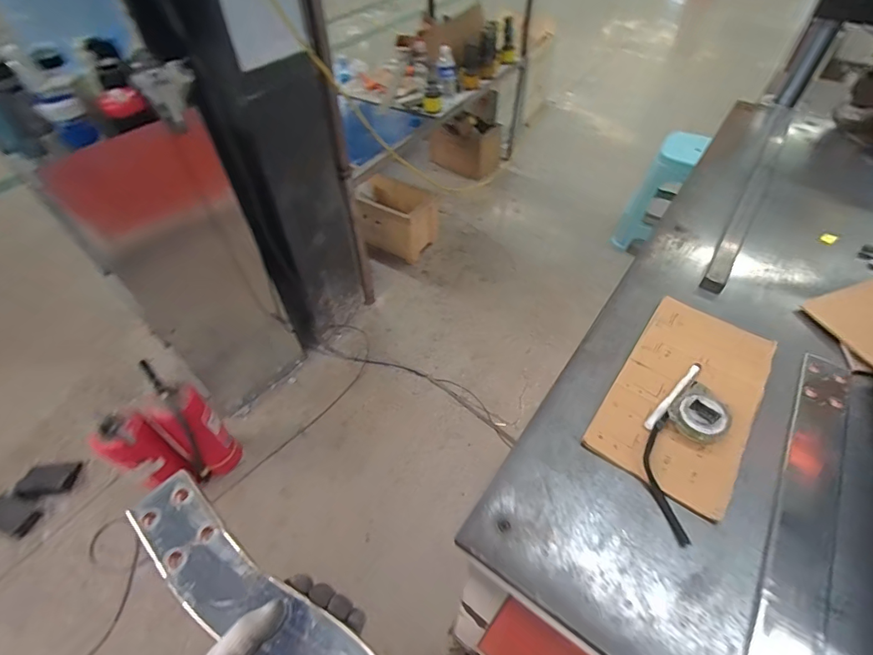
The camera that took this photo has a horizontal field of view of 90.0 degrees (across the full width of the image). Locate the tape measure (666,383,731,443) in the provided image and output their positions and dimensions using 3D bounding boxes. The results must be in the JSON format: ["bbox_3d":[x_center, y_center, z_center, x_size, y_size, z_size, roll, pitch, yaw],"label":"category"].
[{"bbox_3d":[0.341,0.112,0.562,0.062,0.027,0.065,-32,56,-25],"label":"tape measure"}]

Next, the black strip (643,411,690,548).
[{"bbox_3d":[0.271,0.175,0.527,0.040,0.022,0.153,6,49,5],"label":"black strip"}]

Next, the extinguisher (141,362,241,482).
[{"bbox_3d":[-0.715,0.292,1.272,0.128,0.445,0.143,29,56,24],"label":"extinguisher"}]

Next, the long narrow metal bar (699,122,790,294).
[{"bbox_3d":[0.681,-0.292,0.930,0.040,0.020,0.711,28,55,23],"label":"long narrow metal bar"}]

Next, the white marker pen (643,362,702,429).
[{"bbox_3d":[0.324,0.088,0.592,0.141,0.011,0.012,-35,57,-27],"label":"white marker pen"}]

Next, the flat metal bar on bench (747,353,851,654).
[{"bbox_3d":[0.438,0.199,0.513,0.057,0.008,0.476,28,54,22],"label":"flat metal bar on bench"}]

